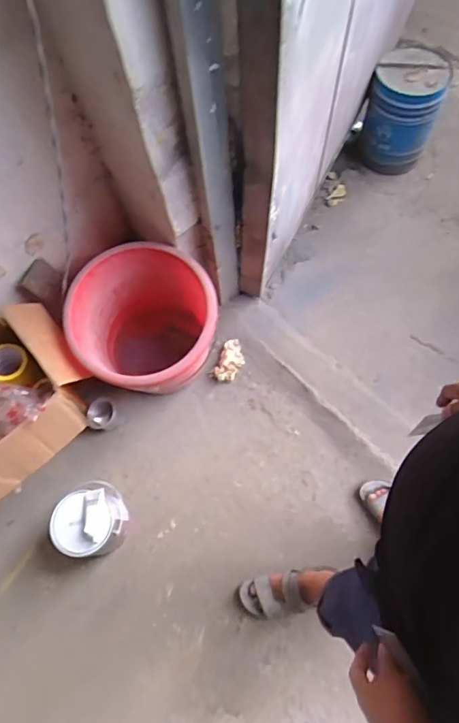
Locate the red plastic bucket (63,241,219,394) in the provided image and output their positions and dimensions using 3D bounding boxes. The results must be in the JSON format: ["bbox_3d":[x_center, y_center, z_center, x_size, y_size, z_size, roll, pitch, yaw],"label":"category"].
[{"bbox_3d":[-0.206,-0.064,1.281,0.347,0.358,0.351,-1,68,2],"label":"red plastic bucket"}]

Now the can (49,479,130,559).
[{"bbox_3d":[-0.347,0.412,1.218,0.155,0.183,0.175,38,74,16],"label":"can"}]

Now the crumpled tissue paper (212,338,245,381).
[{"bbox_3d":[0.006,0.000,1.440,0.075,0.025,0.132,18,70,10],"label":"crumpled tissue paper"}]

